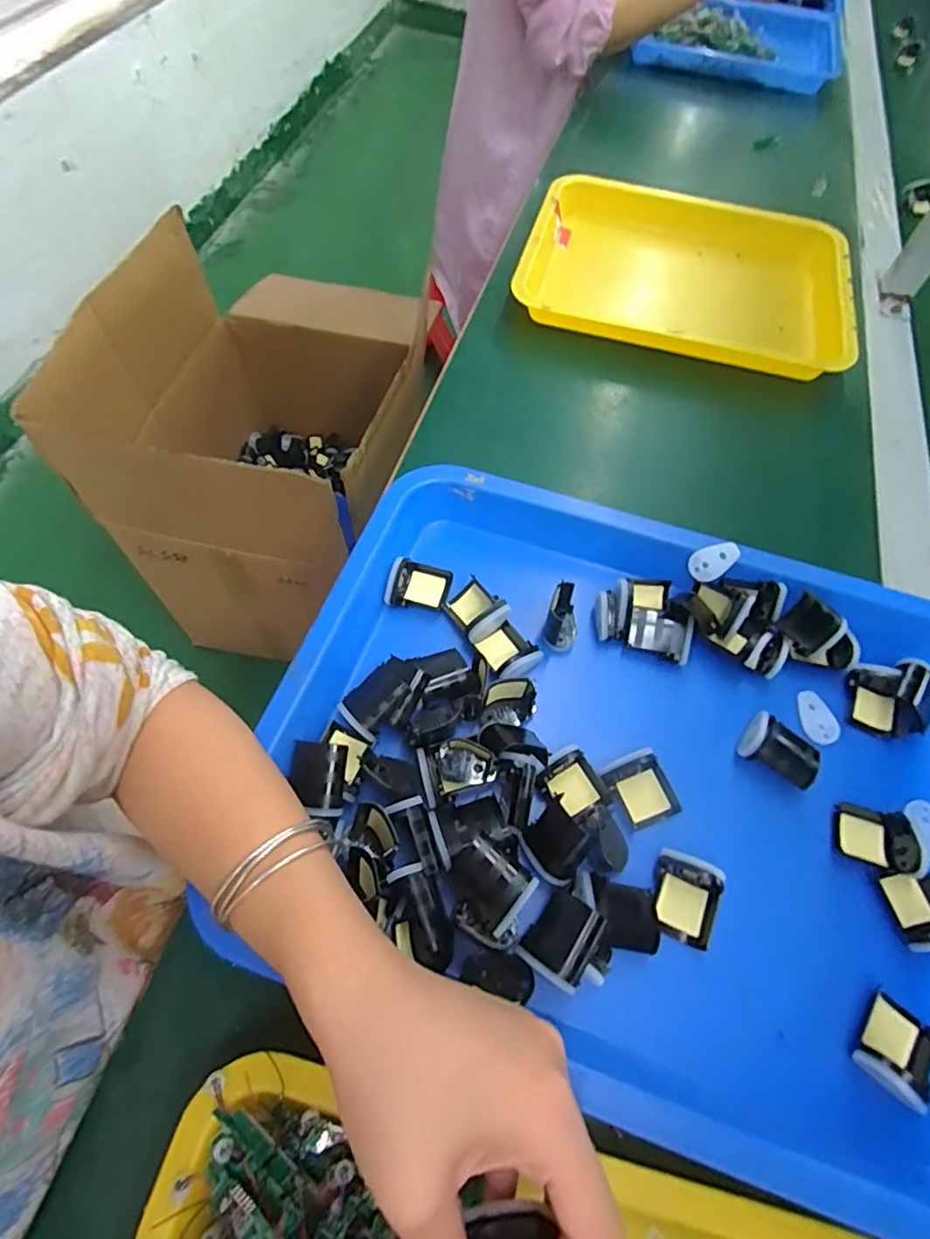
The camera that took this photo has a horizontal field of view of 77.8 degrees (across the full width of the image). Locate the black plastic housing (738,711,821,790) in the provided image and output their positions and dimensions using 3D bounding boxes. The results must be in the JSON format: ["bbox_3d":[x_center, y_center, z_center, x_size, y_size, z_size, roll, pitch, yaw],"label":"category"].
[{"bbox_3d":[0.201,0.083,0.364,0.043,0.019,0.034,28,64,11],"label":"black plastic housing"}]

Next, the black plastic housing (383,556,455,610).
[{"bbox_3d":[-0.034,-0.026,0.415,0.044,0.019,0.036,10,62,2],"label":"black plastic housing"}]

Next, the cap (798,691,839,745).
[{"bbox_3d":[0.236,0.065,0.384,0.022,0.004,0.035,0,62,-3],"label":"cap"}]

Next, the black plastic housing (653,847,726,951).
[{"bbox_3d":[0.124,0.156,0.323,0.036,0.016,0.043,21,63,8],"label":"black plastic housing"}]

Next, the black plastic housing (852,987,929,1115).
[{"bbox_3d":[0.219,0.217,0.291,0.035,0.020,0.043,34,65,15],"label":"black plastic housing"}]

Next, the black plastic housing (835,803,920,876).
[{"bbox_3d":[0.245,0.130,0.343,0.038,0.015,0.033,12,62,3],"label":"black plastic housing"}]

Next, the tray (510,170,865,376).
[{"bbox_3d":[0.231,-0.369,0.619,0.336,0.051,0.256,11,62,3],"label":"tray"}]

